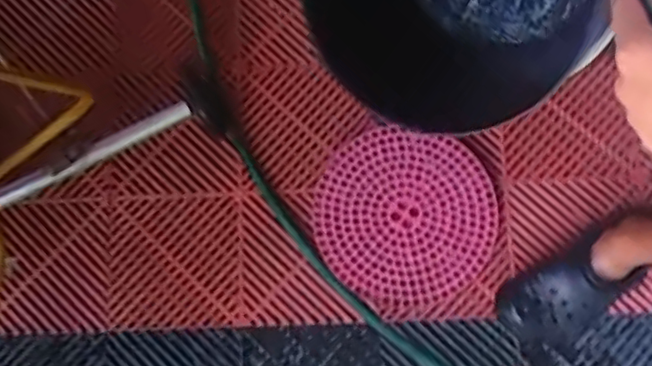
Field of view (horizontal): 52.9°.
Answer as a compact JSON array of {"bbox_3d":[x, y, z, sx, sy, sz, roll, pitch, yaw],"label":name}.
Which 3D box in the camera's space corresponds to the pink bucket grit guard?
[{"bbox_3d":[0.111,0.050,0.955,0.250,0.036,0.247,0,78,0],"label":"pink bucket grit guard"}]

